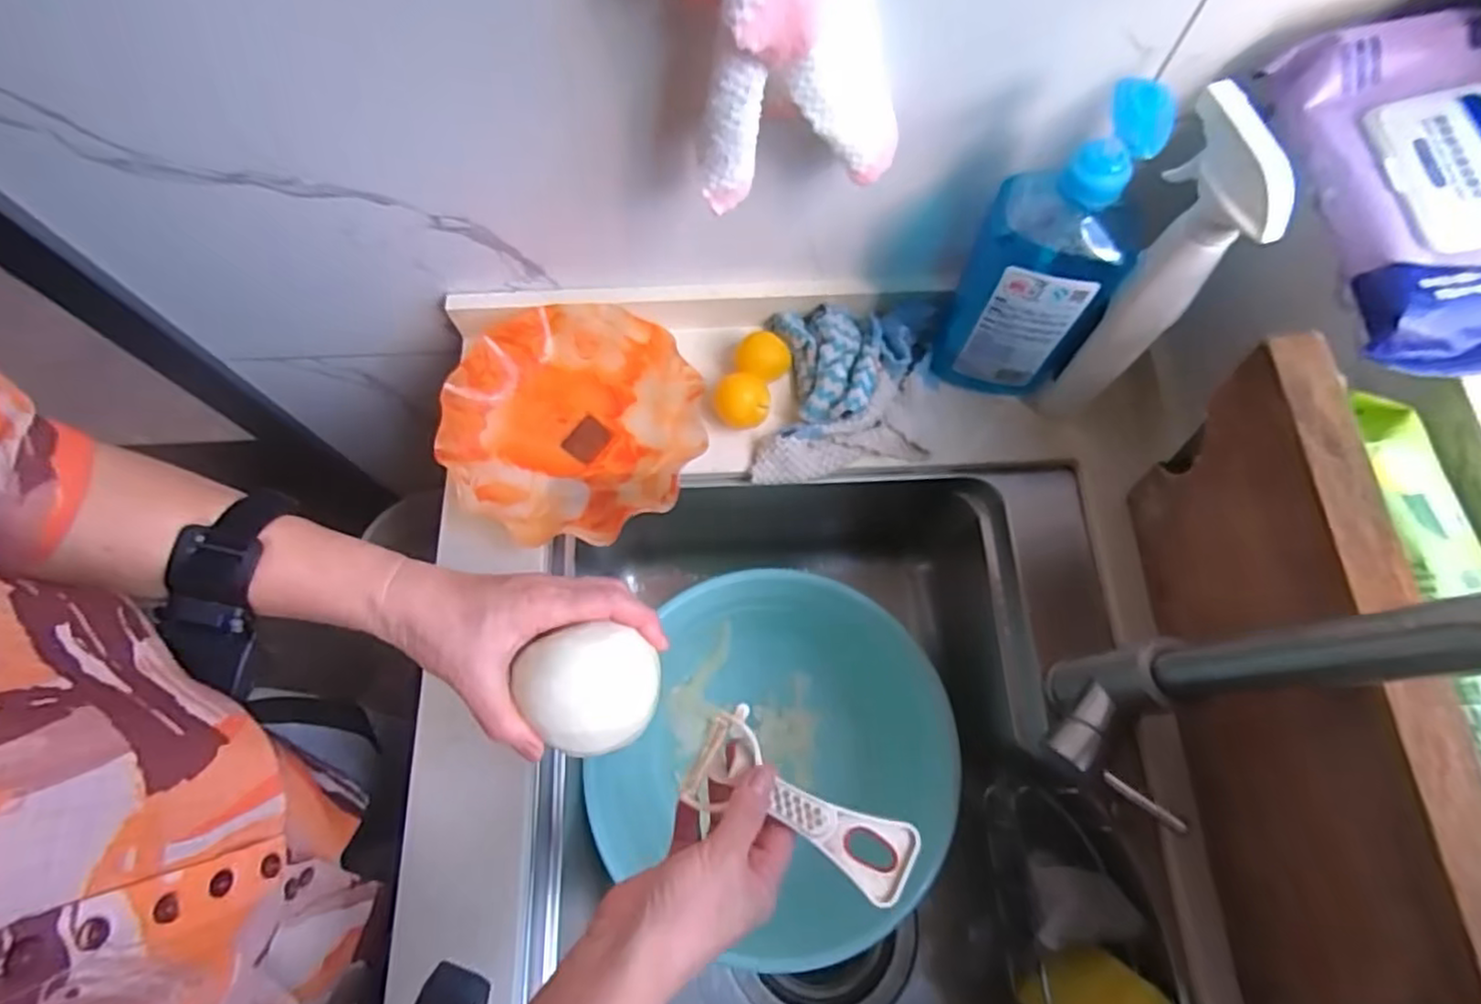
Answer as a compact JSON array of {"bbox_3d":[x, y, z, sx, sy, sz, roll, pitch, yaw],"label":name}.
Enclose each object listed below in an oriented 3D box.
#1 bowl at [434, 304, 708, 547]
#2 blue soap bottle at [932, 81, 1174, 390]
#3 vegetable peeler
[{"bbox_3d":[-0.136,-0.063,0.578,0.202,0.051,0.202,0,68,1],"label":"bowl"},{"bbox_3d":[0.219,-0.171,0.492,0.094,0.254,0.067,16,69,7],"label":"blue soap bottle"},{"bbox_3d":[0.036,0.186,0.417,0.141,0.017,0.060,29,72,9],"label":"vegetable peeler"}]

